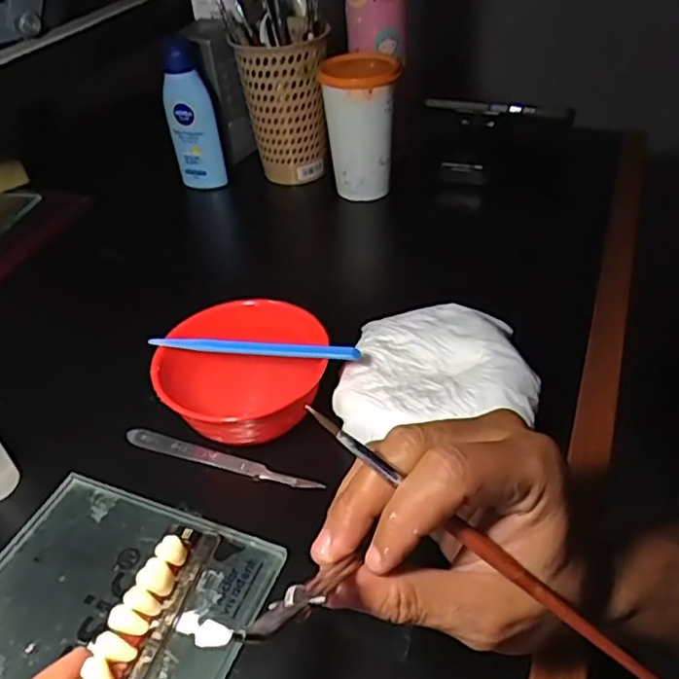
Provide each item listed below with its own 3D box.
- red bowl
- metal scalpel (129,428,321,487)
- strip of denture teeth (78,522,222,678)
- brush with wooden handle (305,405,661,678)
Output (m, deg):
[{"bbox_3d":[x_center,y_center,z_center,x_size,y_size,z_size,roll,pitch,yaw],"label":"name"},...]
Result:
[{"bbox_3d":[-0.064,0.022,0.421,0.107,0.045,0.095,-11,41,-9],"label":"red bowl"},{"bbox_3d":[-0.077,0.077,0.403,0.137,0.009,0.012,12,43,18],"label":"metal scalpel"},{"bbox_3d":[-0.059,0.085,0.196,0.018,0.008,0.063,11,41,14],"label":"strip of denture teeth"},{"bbox_3d":[0.057,0.081,0.233,0.177,0.005,0.005,38,50,-1],"label":"brush with wooden handle"}]

